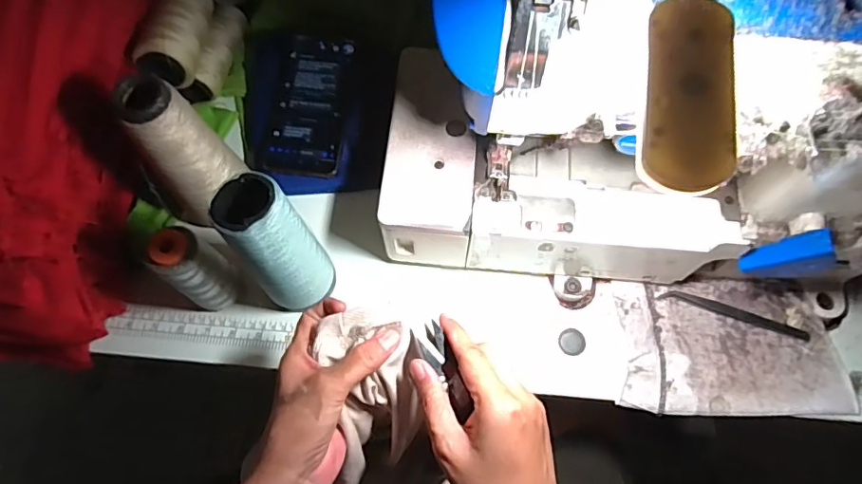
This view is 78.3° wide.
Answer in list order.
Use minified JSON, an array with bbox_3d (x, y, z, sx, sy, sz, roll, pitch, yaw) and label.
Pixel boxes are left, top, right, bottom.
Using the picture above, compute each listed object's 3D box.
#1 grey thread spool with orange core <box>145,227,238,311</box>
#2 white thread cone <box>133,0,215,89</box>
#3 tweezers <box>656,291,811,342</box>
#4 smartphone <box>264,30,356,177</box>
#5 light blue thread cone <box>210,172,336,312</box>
[{"bbox_3d":[-0.201,0.027,0.463,0.033,0.114,0.042,41,74,15],"label":"grey thread spool with orange core"},{"bbox_3d":[-0.260,-0.212,0.536,0.053,0.048,0.120,-1,68,0],"label":"white thread cone"},{"bbox_3d":[0.287,0.068,0.501,0.138,0.005,0.013,17,70,8],"label":"tweezers"},{"bbox_3d":[-0.124,-0.149,0.556,0.074,0.008,0.164,6,74,0],"label":"smartphone"},{"bbox_3d":[-0.123,0.009,0.437,0.059,0.179,0.059,-25,70,-9],"label":"light blue thread cone"}]

